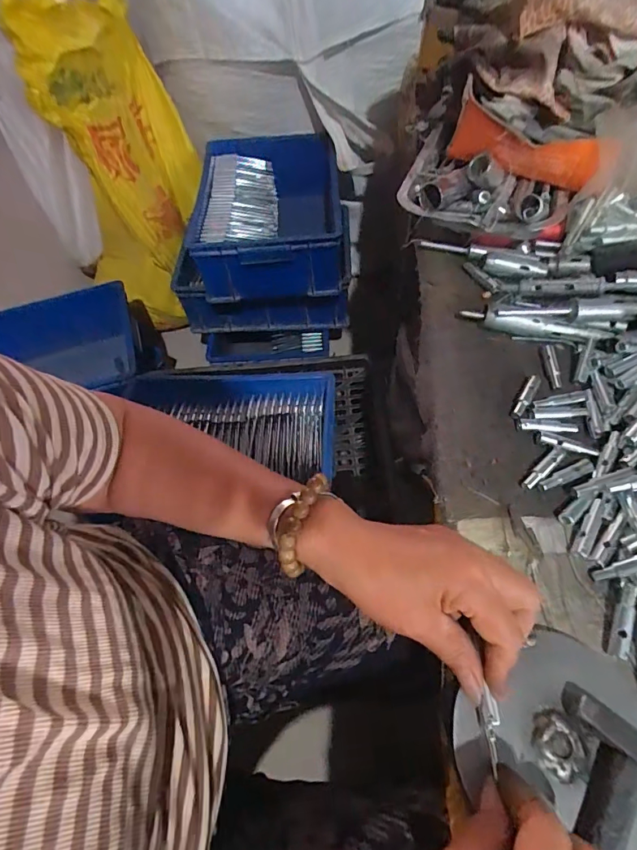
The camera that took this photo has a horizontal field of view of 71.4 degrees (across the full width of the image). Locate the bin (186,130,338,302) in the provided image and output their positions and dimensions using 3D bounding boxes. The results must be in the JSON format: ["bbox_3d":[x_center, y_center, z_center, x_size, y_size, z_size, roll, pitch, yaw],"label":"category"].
[{"bbox_3d":[-0.096,-0.437,0.948,0.278,0.157,0.375,-2,57,3],"label":"bin"}]

